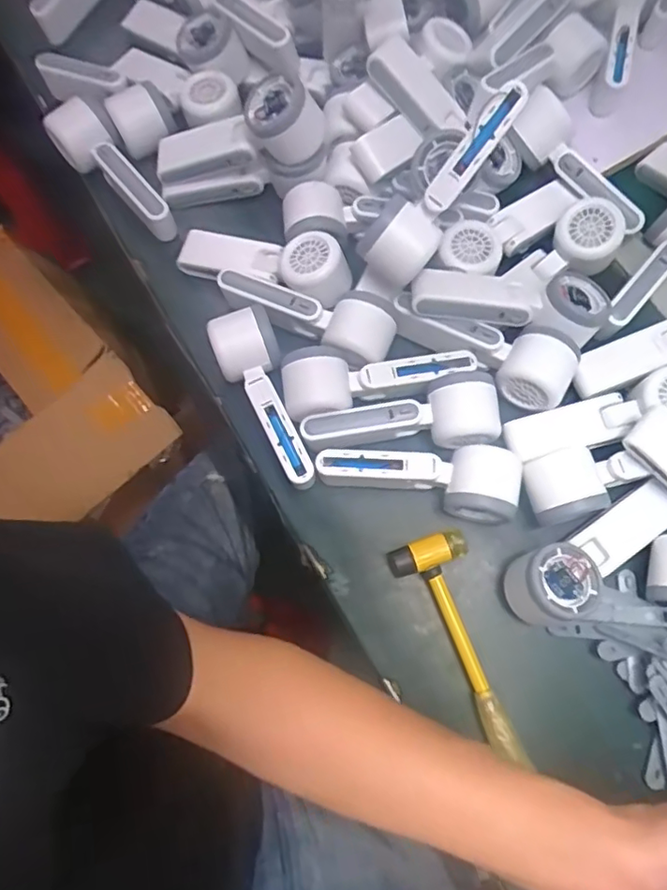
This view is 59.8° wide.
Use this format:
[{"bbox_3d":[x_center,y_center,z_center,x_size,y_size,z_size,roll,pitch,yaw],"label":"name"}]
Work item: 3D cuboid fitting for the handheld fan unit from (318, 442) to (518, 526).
[{"bbox_3d":[0.072,0.022,0.492,0.167,0.047,0.057,10,75,3],"label":"handheld fan unit"}]

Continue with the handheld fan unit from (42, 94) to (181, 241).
[{"bbox_3d":[-0.214,-0.271,0.578,0.056,0.053,0.159,-42,91,-10],"label":"handheld fan unit"}]

